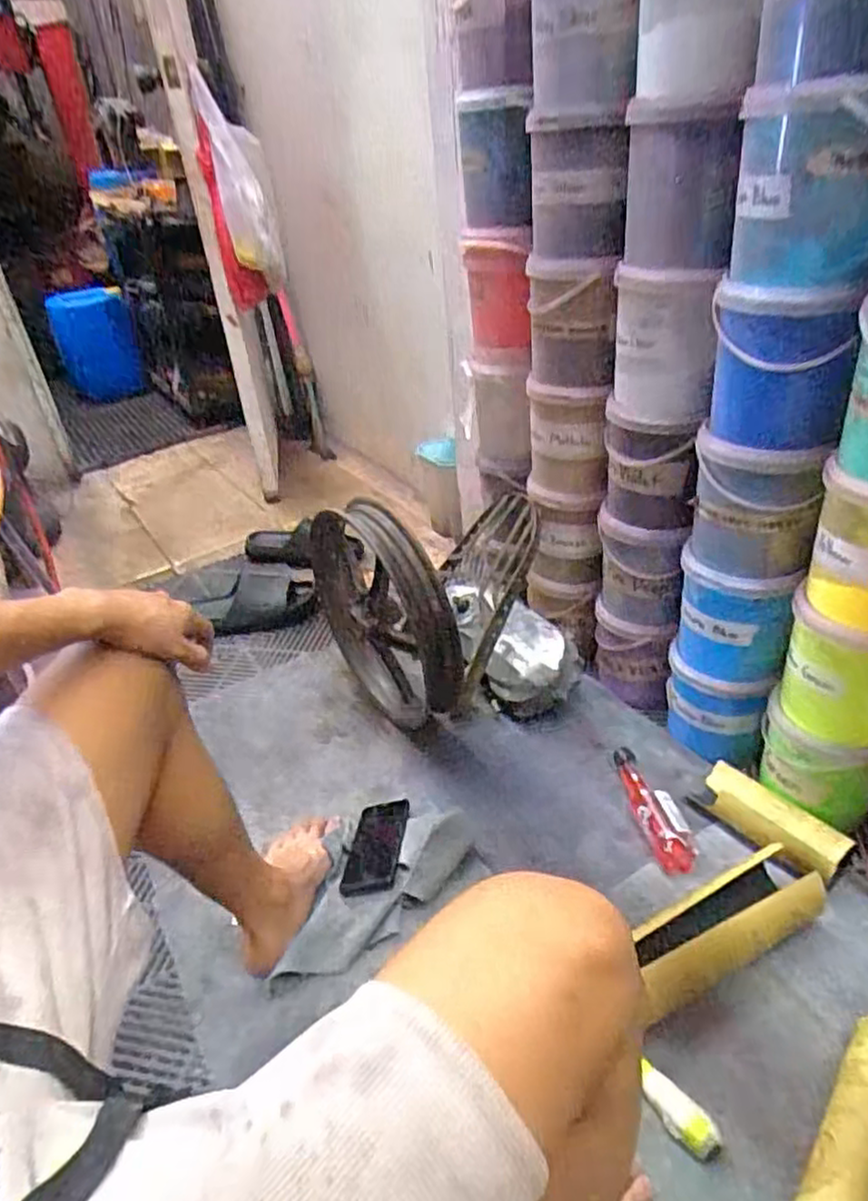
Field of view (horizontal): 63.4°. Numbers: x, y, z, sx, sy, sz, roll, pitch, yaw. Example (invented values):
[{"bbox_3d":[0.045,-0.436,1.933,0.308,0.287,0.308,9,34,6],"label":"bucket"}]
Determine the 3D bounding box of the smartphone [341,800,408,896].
[{"bbox_3d":[-0.078,0.339,0.977,0.079,0.014,0.158,-12,27,14],"label":"smartphone"}]

